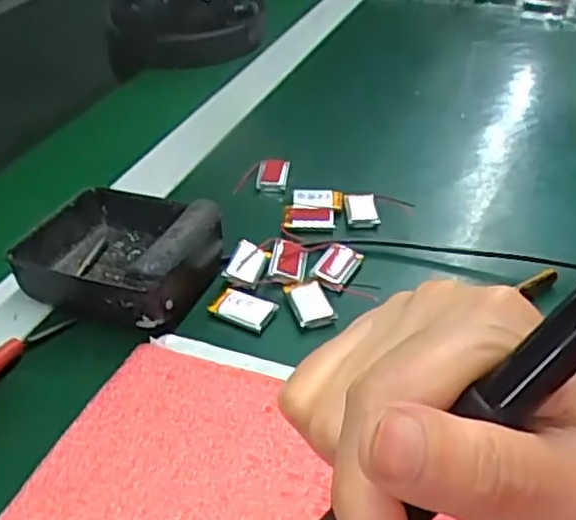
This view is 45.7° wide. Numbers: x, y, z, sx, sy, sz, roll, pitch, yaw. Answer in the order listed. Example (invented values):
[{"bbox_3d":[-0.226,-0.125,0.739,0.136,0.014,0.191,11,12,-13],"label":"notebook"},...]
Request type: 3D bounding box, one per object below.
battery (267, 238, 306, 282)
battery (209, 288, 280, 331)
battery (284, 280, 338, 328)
[{"bbox_3d":[0.000,0.001,0.383,0.020,0.008,0.031,2,39,2],"label":"battery"},{"bbox_3d":[-0.024,0.026,0.355,0.033,0.009,0.018,16,41,18],"label":"battery"},{"bbox_3d":[0.011,0.021,0.357,0.019,0.004,0.032,-11,40,-14],"label":"battery"}]

